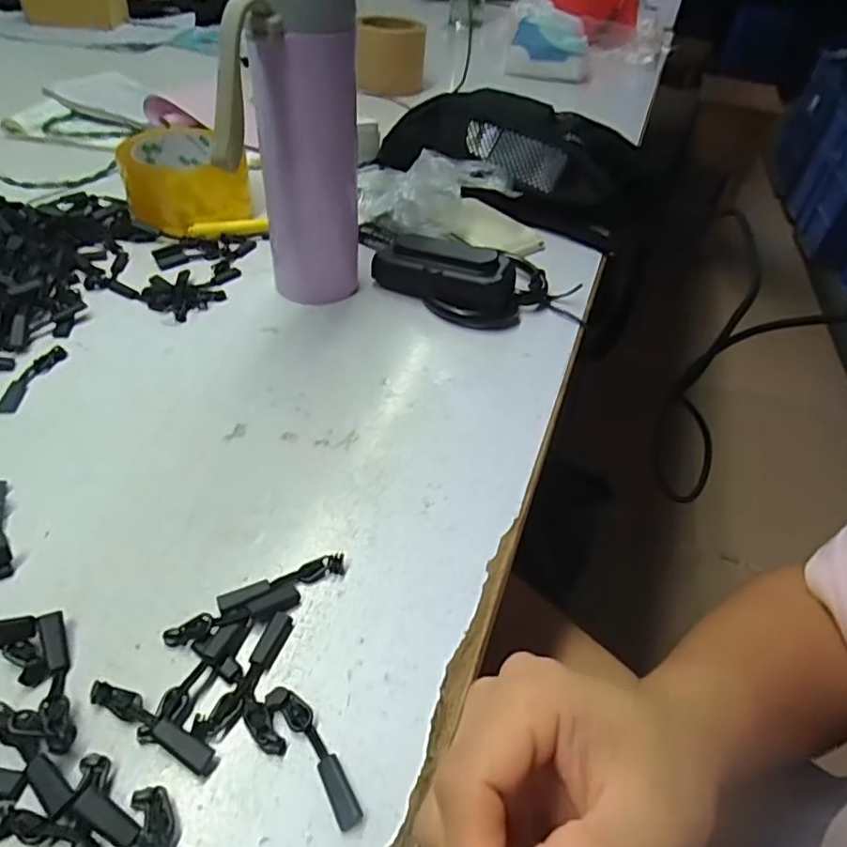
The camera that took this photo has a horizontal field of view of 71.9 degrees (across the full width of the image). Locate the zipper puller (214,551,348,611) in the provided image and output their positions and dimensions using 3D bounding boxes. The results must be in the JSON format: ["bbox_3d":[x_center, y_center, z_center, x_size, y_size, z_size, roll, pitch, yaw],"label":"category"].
[{"bbox_3d":[-0.065,0.073,0.272,0.058,0.006,0.011,-15,48,-21],"label":"zipper puller"}]

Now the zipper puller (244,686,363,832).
[{"bbox_3d":[-0.044,0.124,0.223,0.060,0.006,0.021,32,50,23],"label":"zipper puller"}]

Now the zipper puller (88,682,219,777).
[{"bbox_3d":[-0.104,0.115,0.223,0.057,0.008,0.009,22,46,15],"label":"zipper puller"}]

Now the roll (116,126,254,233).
[{"bbox_3d":[-0.203,-0.213,0.510,0.099,0.054,0.108,-7,46,-14],"label":"roll"}]

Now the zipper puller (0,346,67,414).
[{"bbox_3d":[-0.240,-0.028,0.356,0.012,0.005,0.057,10,44,3],"label":"zipper puller"}]

